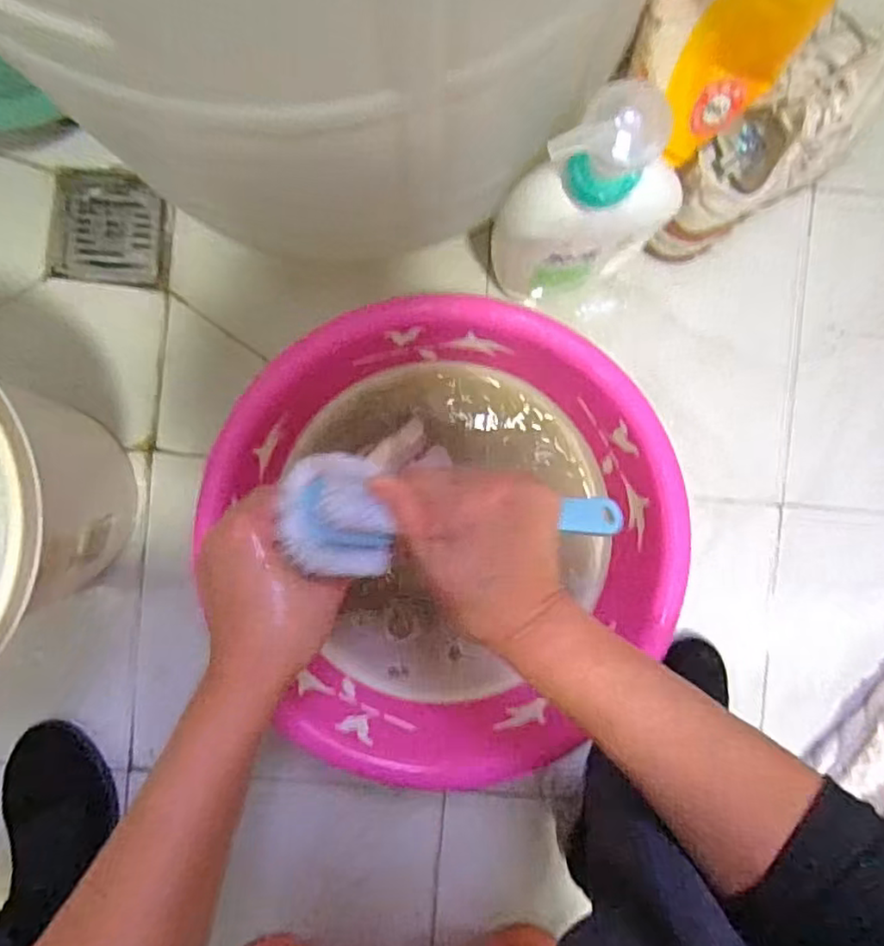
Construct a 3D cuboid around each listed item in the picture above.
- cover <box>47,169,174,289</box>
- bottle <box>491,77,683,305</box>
[{"bbox_3d":[-0.309,-0.230,0.612,0.107,0.011,0.101,5,92,-9],"label":"cover"},{"bbox_3d":[0.111,-0.186,0.482,0.138,0.259,0.062,-10,93,-1],"label":"bottle"}]

